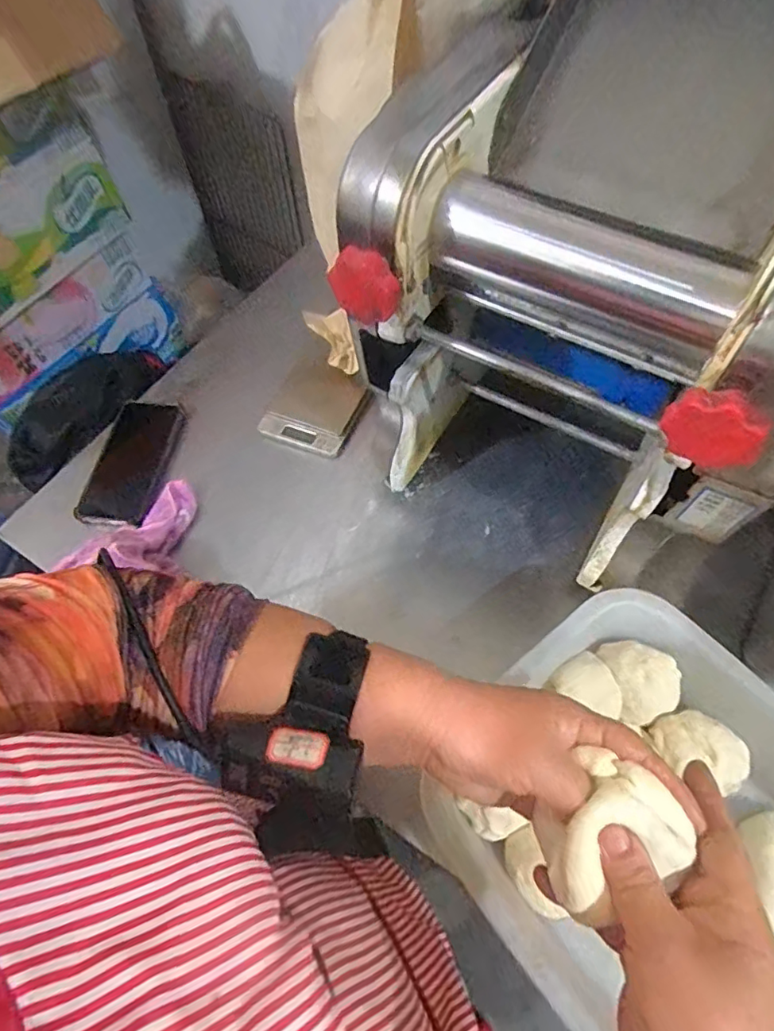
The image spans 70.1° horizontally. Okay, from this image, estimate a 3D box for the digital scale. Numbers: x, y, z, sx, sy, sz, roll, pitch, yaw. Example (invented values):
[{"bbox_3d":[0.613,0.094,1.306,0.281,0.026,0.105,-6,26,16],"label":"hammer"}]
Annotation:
[{"bbox_3d":[-0.085,-0.132,0.666,0.113,0.016,0.117,23,76,12],"label":"digital scale"}]

